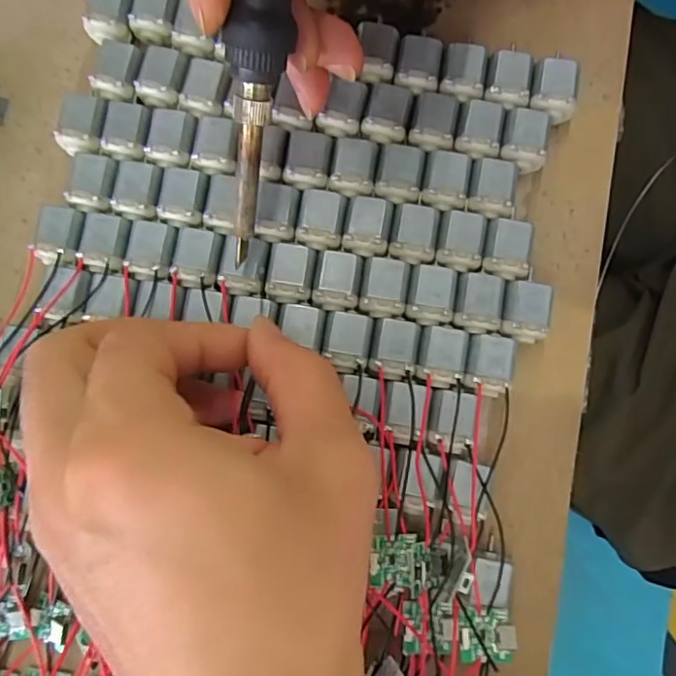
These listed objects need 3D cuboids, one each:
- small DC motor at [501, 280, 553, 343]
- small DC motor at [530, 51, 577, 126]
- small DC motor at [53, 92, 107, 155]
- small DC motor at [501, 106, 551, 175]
[{"bbox_3d":[0.076,-0.010,0.230,0.017,0.015,0.024,7,83,2],"label":"small DC motor"},{"bbox_3d":[0.090,-0.104,0.239,0.017,0.015,0.027,4,83,2],"label":"small DC motor"},{"bbox_3d":[-0.108,-0.089,0.240,0.018,0.015,0.025,5,83,2],"label":"small DC motor"},{"bbox_3d":[0.078,-0.082,0.239,0.018,0.016,0.027,9,84,3],"label":"small DC motor"}]

